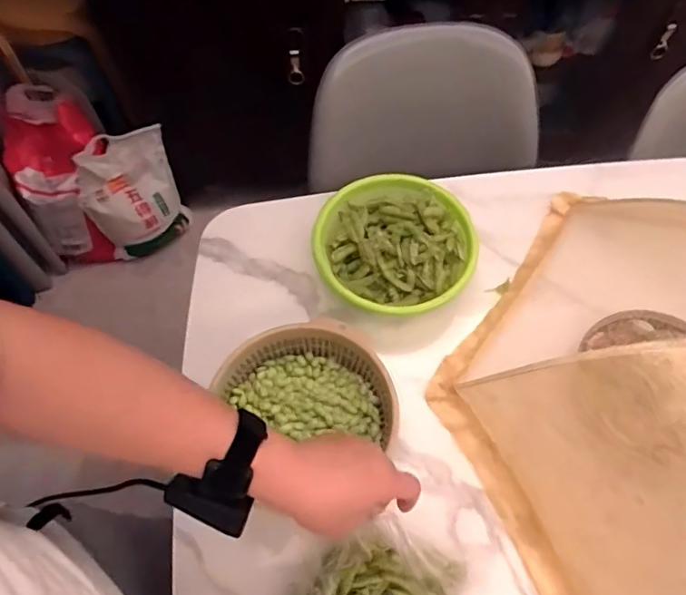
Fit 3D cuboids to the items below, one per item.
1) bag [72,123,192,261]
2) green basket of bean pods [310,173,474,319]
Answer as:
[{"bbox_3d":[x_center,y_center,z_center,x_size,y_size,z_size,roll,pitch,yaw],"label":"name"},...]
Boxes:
[{"bbox_3d":[-0.597,-0.271,1.528,0.267,0.379,0.132,-23,62,-16],"label":"bag"},{"bbox_3d":[0.066,-0.064,0.676,0.199,0.088,0.194,1,59,-2],"label":"green basket of bean pods"}]

